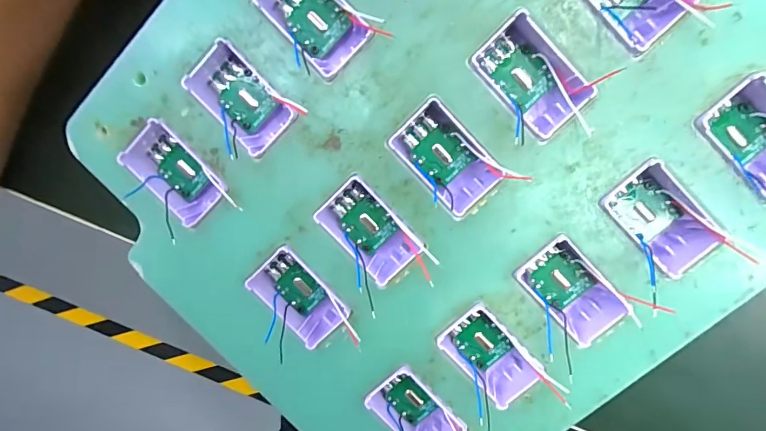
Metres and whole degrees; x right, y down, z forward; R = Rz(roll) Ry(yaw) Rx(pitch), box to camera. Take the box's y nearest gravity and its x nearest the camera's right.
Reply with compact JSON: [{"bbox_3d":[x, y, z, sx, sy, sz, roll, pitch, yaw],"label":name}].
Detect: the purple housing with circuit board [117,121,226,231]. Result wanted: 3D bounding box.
[{"bbox_3d":[-0.066,-0.014,0.124,0.020,0.014,0.034,-44,93,12],"label":"purple housing with circuit board"}]

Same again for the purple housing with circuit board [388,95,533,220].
[{"bbox_3d":[0.019,-0.017,0.117,0.033,0.011,0.021,44,102,-3],"label":"purple housing with circuit board"}]

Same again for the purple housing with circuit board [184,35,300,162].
[{"bbox_3d":[-0.043,-0.036,0.120,0.034,0.012,0.019,45,102,-3],"label":"purple housing with circuit board"}]

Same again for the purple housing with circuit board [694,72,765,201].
[{"bbox_3d":[0.106,-0.020,0.109,0.038,0.015,0.020,45,102,-3],"label":"purple housing with circuit board"}]

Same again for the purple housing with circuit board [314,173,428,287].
[{"bbox_3d":[-0.004,0.005,0.123,0.032,0.012,0.018,45,102,-3],"label":"purple housing with circuit board"}]

